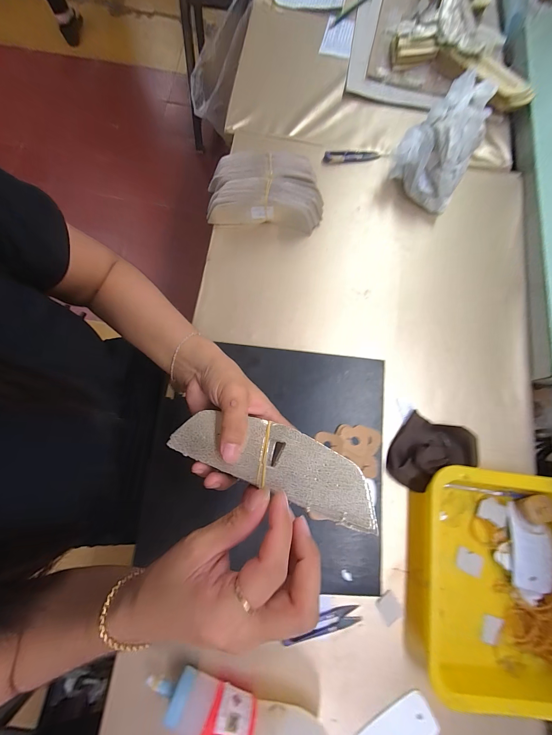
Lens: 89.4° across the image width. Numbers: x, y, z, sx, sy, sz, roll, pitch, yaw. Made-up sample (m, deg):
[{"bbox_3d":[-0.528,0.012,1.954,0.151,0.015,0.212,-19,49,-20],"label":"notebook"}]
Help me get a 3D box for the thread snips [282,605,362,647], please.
[{"bbox_3d":[0.059,0.320,0.346,0.097,0.008,0.024,-9,78,-3],"label":"thread snips"}]

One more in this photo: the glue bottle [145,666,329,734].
[{"bbox_3d":[-0.043,0.385,0.298,0.204,0.063,0.062,20,78,3],"label":"glue bottle"}]

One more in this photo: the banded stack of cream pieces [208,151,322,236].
[{"bbox_3d":[-0.015,-0.282,0.448,0.183,0.055,0.103,4,78,-1],"label":"banded stack of cream pieces"}]

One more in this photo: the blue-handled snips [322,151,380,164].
[{"bbox_3d":[0.135,-0.378,0.495,0.101,0.011,0.025,-5,78,-3],"label":"blue-handled snips"}]

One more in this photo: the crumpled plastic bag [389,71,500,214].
[{"bbox_3d":[0.267,-0.370,0.453,0.116,0.099,0.175,25,78,4],"label":"crumpled plastic bag"}]

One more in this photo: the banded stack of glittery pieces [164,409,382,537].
[{"bbox_3d":[-0.003,0.074,0.227,0.168,0.010,0.051,17,78,11],"label":"banded stack of glittery pieces"}]

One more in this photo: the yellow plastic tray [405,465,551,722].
[{"bbox_3d":[0.277,0.261,0.350,0.203,0.039,0.250,7,78,0],"label":"yellow plastic tray"}]

